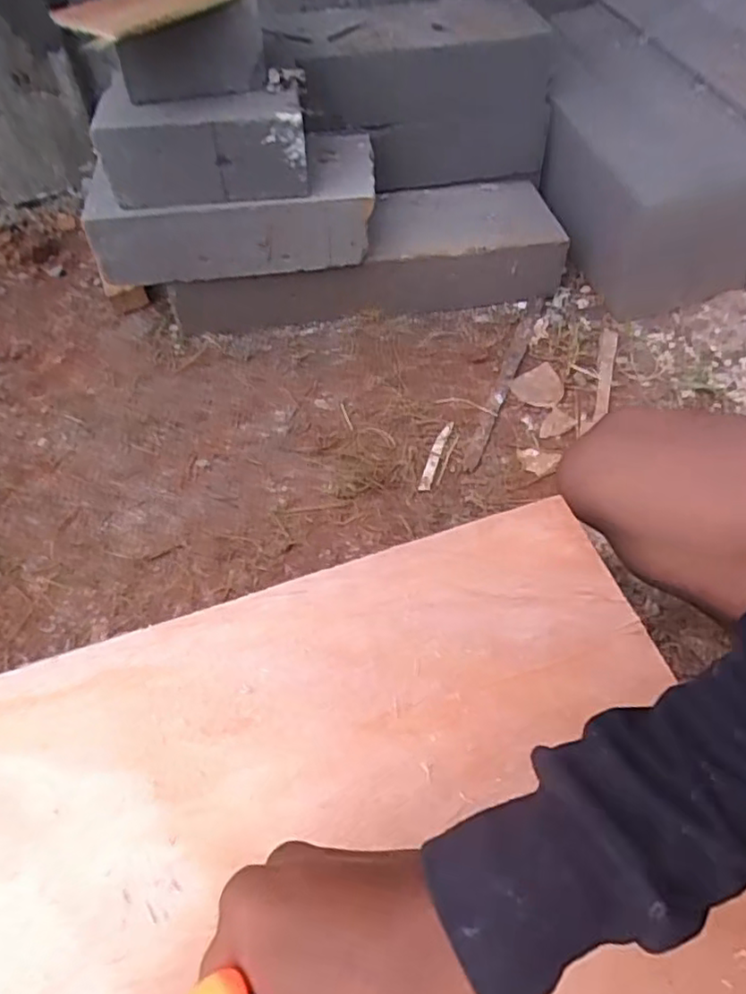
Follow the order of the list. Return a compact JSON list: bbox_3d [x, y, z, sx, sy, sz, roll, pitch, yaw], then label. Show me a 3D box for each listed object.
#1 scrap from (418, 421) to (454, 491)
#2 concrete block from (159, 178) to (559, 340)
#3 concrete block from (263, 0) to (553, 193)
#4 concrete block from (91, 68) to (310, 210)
[{"bbox_3d":[0.081,-0.054,0.814,0.016,0.010,0.114,15,55,13],"label":"scrap"},{"bbox_3d":[-0.007,-0.363,0.983,0.577,0.099,0.173,-8,53,-4],"label":"concrete block"},{"bbox_3d":[0.054,-0.611,0.983,0.416,0.213,0.143,-9,53,-5],"label":"concrete block"},{"bbox_3d":[-0.206,-0.449,0.802,0.243,0.107,0.139,-2,53,0],"label":"concrete block"}]

